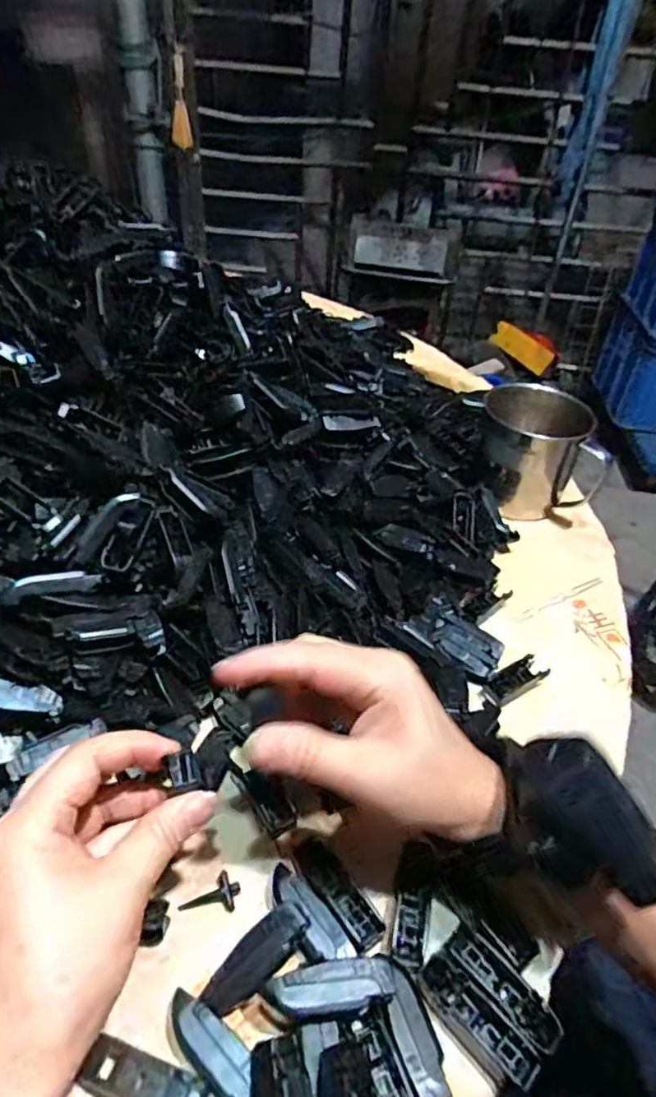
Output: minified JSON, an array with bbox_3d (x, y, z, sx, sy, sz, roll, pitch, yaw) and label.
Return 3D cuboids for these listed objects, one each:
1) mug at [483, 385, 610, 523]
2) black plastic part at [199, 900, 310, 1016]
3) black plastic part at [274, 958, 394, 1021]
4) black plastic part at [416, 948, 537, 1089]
[{"bbox_3d":[0.183,-0.083,0.555,0.104,0.090,0.080,14,43,9],"label":"mug"},{"bbox_3d":[-0.030,0.181,0.277,0.051,0.015,0.019,-39,63,-20],"label":"black plastic part"},{"bbox_3d":[0.003,0.183,0.260,0.049,0.007,0.017,-3,43,-8],"label":"black plastic part"},{"bbox_3d":[0.064,0.208,0.275,0.020,0.013,0.055,-29,52,-31],"label":"black plastic part"}]

